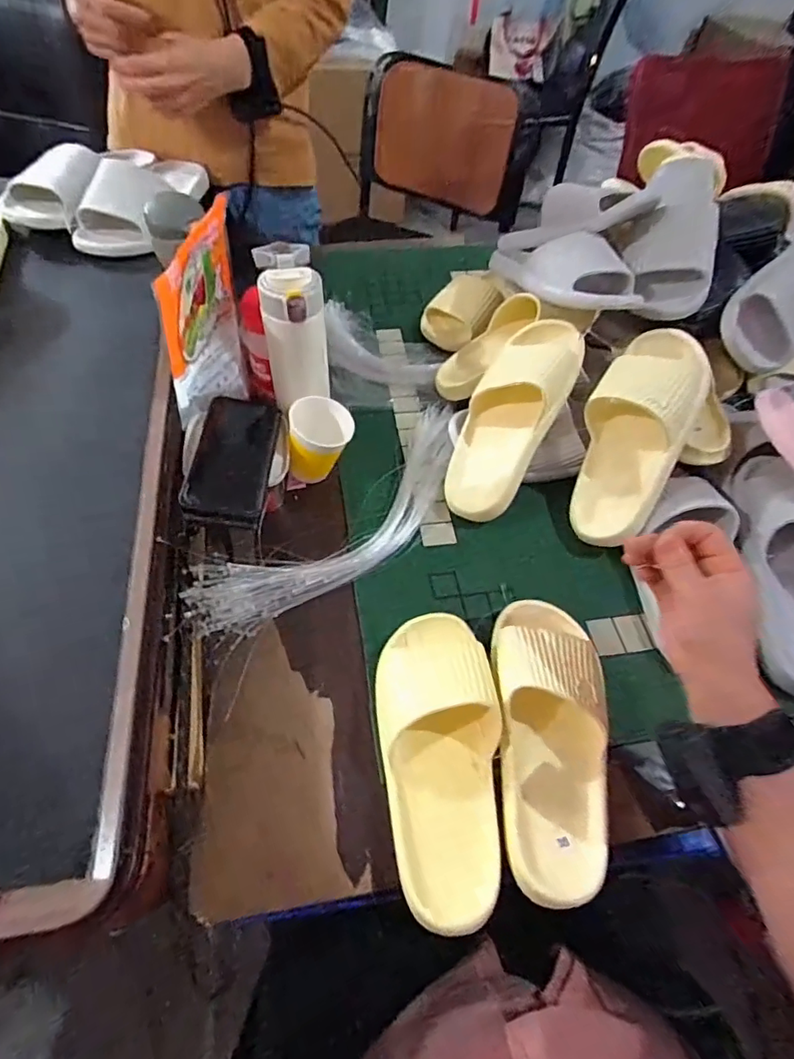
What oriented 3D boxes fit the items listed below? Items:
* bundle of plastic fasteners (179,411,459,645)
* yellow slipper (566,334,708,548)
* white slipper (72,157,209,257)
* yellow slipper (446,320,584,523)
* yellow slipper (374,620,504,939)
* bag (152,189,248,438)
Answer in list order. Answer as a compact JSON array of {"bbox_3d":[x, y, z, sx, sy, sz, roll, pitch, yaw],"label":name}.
[{"bbox_3d":[-0.042,-0.017,0.597,0.113,0.037,0.408,38,60,19],"label":"bundle of plastic fasteners"},{"bbox_3d":[0.264,-0.104,0.596,0.113,0.074,0.252,19,94,8],"label":"yellow slipper"},{"bbox_3d":[-0.351,-0.472,0.737,0.095,0.071,0.246,11,55,2],"label":"white slipper"},{"bbox_3d":[0.131,-0.135,0.619,0.102,0.067,0.259,25,88,12],"label":"yellow slipper"},{"bbox_3d":[0.040,0.184,0.449,0.101,0.062,0.242,-4,56,-8],"label":"yellow slipper"},{"bbox_3d":[-0.204,-0.226,0.587,0.028,0.191,0.176,12,55,3],"label":"bag"}]

